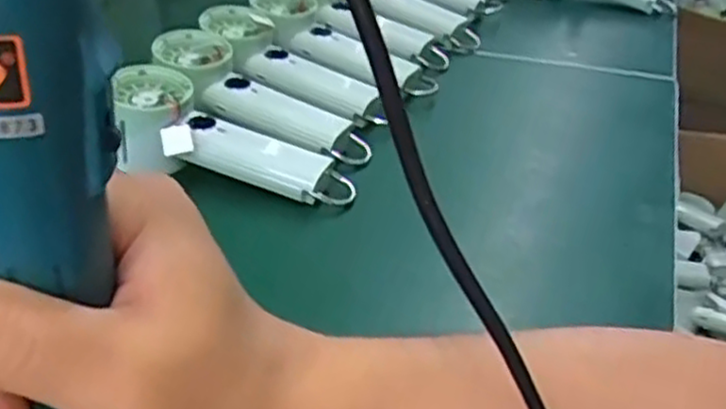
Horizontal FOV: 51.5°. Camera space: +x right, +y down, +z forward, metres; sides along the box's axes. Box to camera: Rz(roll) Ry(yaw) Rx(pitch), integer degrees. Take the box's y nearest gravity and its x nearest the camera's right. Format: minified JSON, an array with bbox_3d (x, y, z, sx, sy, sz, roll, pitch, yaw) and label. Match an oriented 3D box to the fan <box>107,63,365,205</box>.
[{"bbox_3d":[-0.102,-0.036,0.549,0.196,0.054,0.075,23,37,5],"label":"fan"}]

